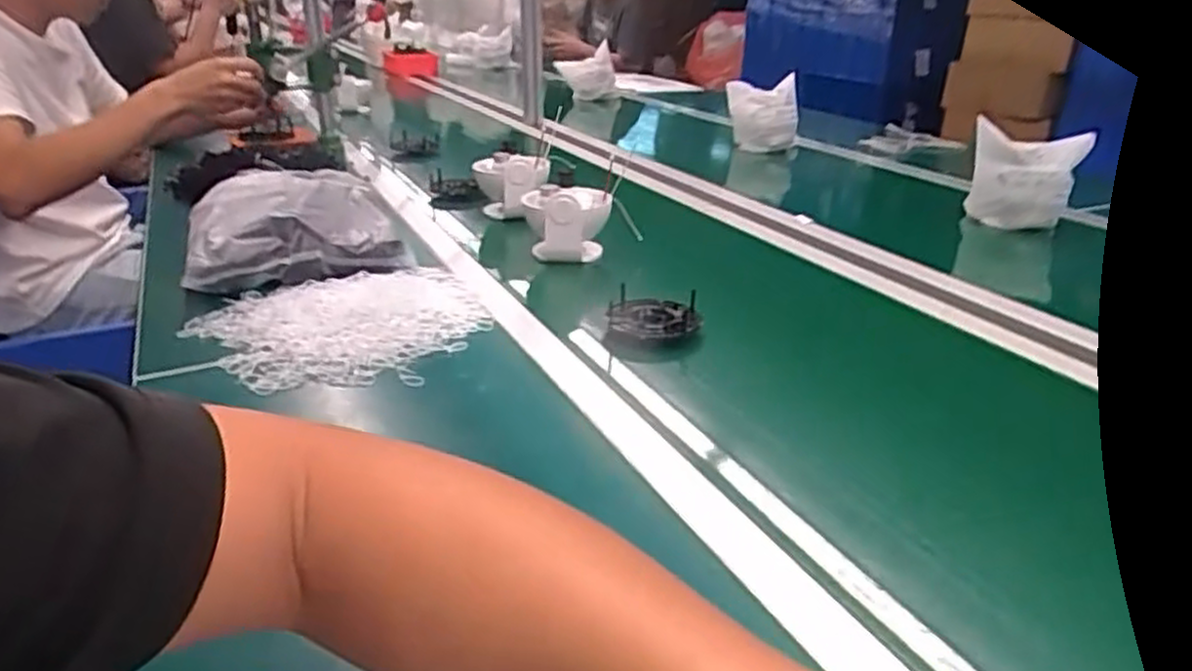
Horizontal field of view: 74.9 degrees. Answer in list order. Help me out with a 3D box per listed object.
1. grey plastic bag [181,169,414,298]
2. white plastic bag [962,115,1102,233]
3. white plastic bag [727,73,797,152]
[{"bbox_3d":[-0.395,-0.148,1.015,0.241,0.077,0.258,-9,27,-20],"label":"grey plastic bag"},{"bbox_3d":[0.638,-0.223,1.178,0.148,0.162,0.059,9,25,13],"label":"white plastic bag"},{"bbox_3d":[0.362,-0.484,1.724,0.163,0.138,0.047,12,26,21],"label":"white plastic bag"}]

